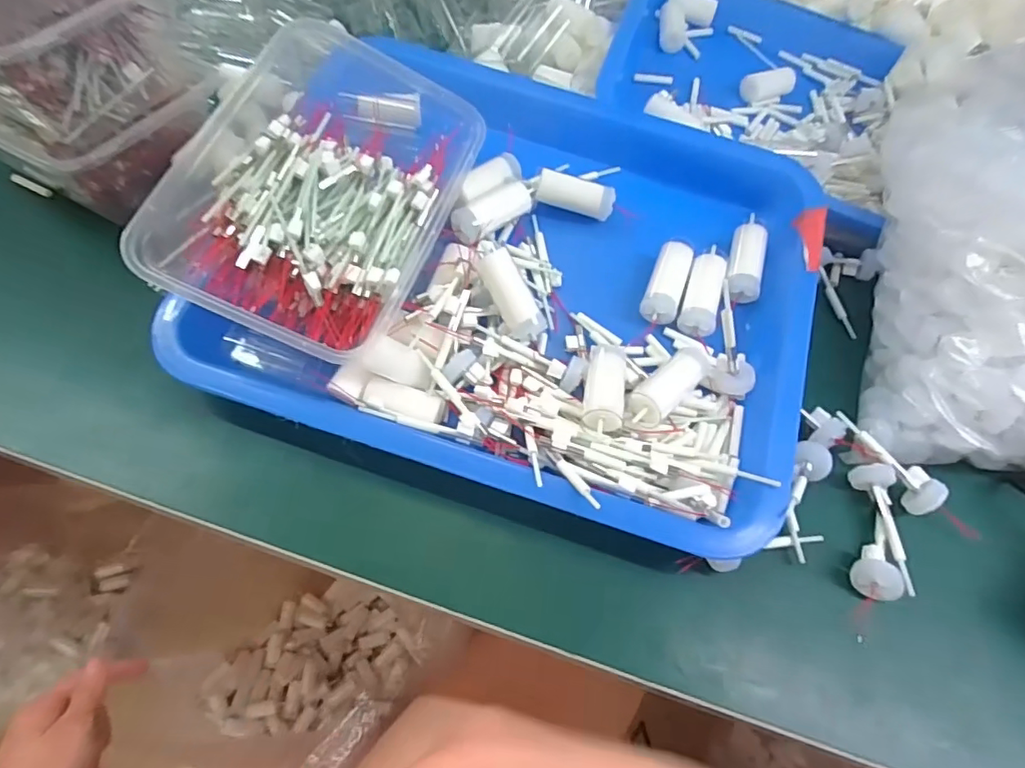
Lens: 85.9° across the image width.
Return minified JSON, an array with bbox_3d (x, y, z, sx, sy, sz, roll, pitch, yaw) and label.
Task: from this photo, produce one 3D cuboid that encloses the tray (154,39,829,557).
[{"bbox_3d":[0.014,-0.069,0.317,0.306,0.047,0.267,19,60,6],"label":"tray"}]

